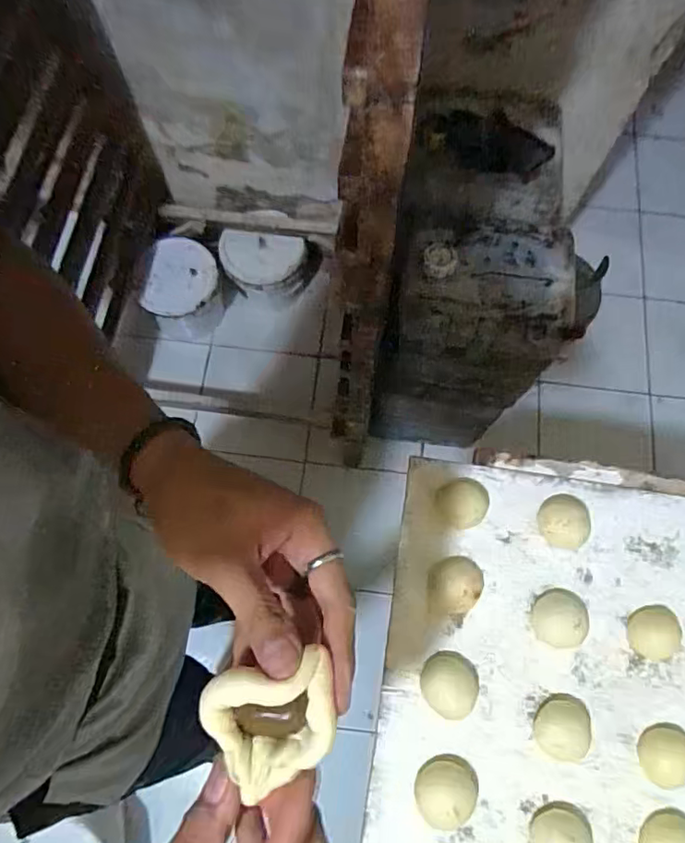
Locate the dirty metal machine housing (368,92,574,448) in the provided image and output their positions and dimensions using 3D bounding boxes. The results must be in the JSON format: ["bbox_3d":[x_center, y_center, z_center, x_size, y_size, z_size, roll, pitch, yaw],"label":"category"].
[{"bbox_3d":[0.246,-0.273,1.092,0.297,0.366,0.534,9,72,2],"label":"dirty metal machine housing"}]

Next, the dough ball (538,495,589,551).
[{"bbox_3d":[0.236,0.104,0.596,0.052,0.034,0.057,0,72,-1],"label":"dough ball"}]

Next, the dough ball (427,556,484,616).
[{"bbox_3d":[0.115,0.166,0.575,0.062,0.034,0.050,-26,74,-9],"label":"dough ball"}]

